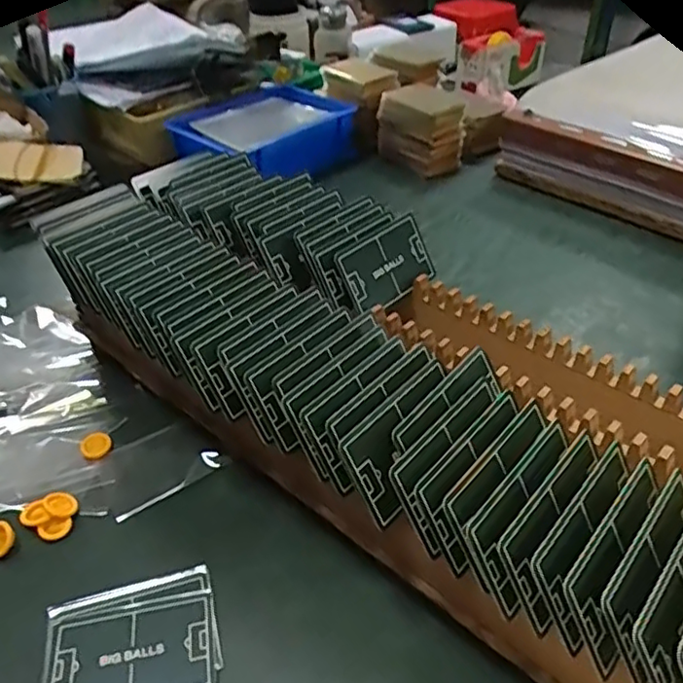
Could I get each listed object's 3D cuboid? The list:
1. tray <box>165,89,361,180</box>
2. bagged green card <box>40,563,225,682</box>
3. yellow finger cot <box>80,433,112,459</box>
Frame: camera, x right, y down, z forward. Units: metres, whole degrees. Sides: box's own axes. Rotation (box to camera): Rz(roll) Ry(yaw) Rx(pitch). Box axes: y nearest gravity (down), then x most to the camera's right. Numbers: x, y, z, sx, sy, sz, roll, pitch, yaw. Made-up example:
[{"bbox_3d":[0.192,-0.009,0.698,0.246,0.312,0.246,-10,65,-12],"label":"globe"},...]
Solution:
[{"bbox_3d":[-0.092,-0.255,0.790,0.162,0.068,0.197,25,47,29],"label":"tray"},{"bbox_3d":[-0.111,0.161,0.332,0.089,0.005,0.072,-12,41,-11],"label":"bagged green card"},{"bbox_3d":[-0.174,0.073,0.442,0.020,0.008,0.023,-19,43,-19],"label":"yellow finger cot"}]

